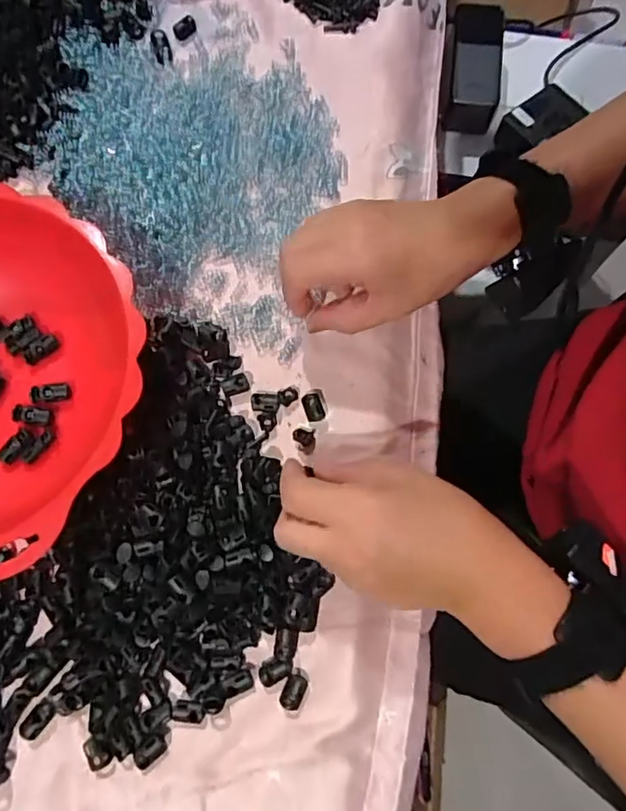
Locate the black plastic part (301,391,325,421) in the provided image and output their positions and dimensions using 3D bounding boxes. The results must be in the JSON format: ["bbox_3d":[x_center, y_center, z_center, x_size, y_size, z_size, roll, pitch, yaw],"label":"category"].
[{"bbox_3d":[0.001,0.000,0.406,0.015,0.011,0.023,-17,76,-4],"label":"black plastic part"}]

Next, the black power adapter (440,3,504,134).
[{"bbox_3d":[0.180,-0.387,0.645,0.062,0.048,0.137,9,75,3],"label":"black power adapter"}]

